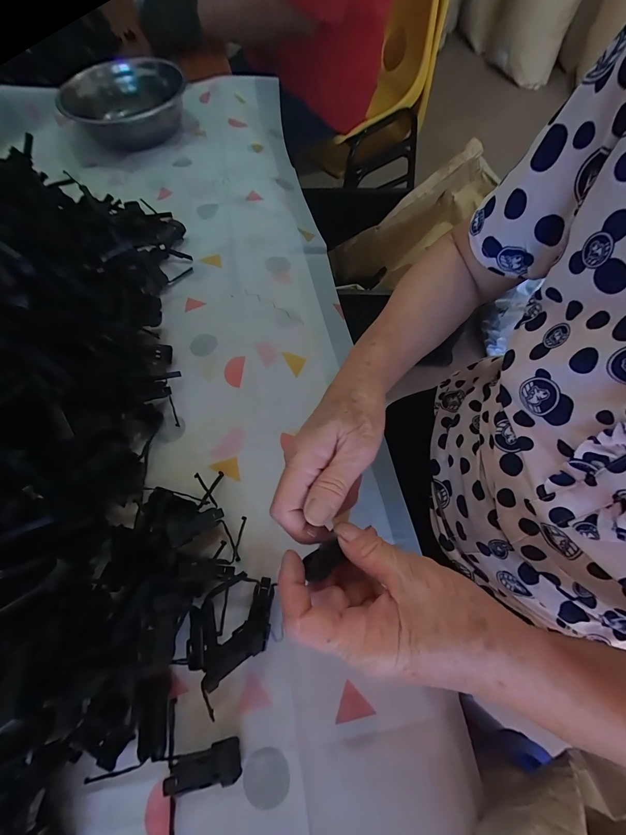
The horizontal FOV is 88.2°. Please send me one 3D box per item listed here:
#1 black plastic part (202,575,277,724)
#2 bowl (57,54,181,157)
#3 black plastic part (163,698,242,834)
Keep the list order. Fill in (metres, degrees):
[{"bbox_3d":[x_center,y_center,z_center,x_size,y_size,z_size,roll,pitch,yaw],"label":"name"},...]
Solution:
[{"bbox_3d":[-0.051,0.167,0.241,0.028,0.021,0.084,27,37,12],"label":"black plastic part"},{"bbox_3d":[-0.333,-0.564,0.580,0.199,0.053,0.221,-11,66,-5],"label":"bowl"},{"bbox_3d":[-0.075,0.243,0.220,0.049,0.015,0.081,-9,66,-4],"label":"black plastic part"}]

